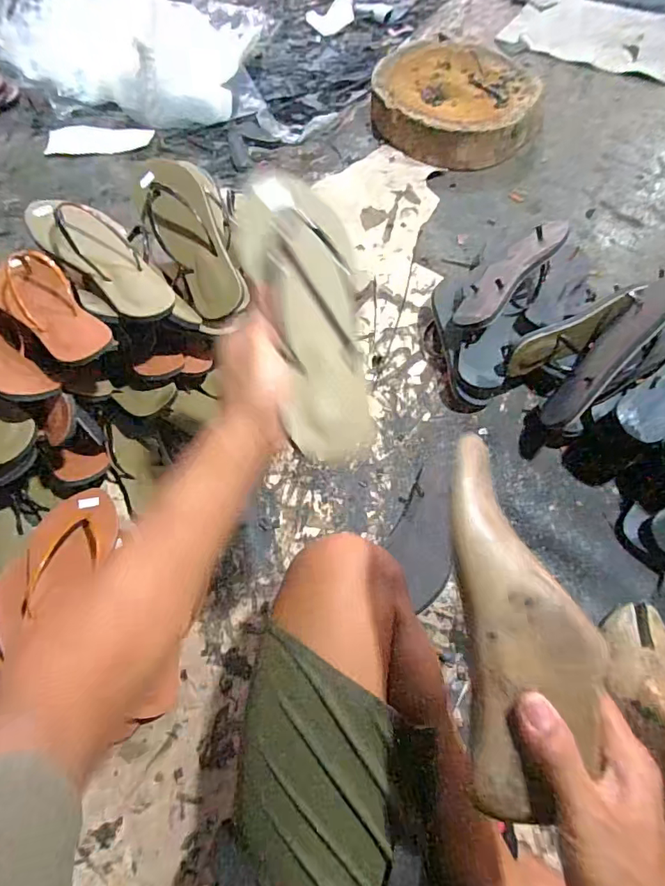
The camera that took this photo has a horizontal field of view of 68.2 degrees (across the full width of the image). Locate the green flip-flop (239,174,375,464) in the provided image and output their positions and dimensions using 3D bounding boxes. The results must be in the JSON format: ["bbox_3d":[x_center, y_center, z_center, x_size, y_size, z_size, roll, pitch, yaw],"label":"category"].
[{"bbox_3d":[-0.016,-0.099,0.392,0.077,0.025,0.227,-13,89,-5],"label":"green flip-flop"}]

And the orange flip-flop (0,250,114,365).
[{"bbox_3d":[-0.353,-0.172,0.609,0.238,0.034,0.083,37,69,18],"label":"orange flip-flop"}]

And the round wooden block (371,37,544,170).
[{"bbox_3d":[0.280,-0.771,1.113,0.346,0.100,0.346,-1,63,1],"label":"round wooden block"}]

